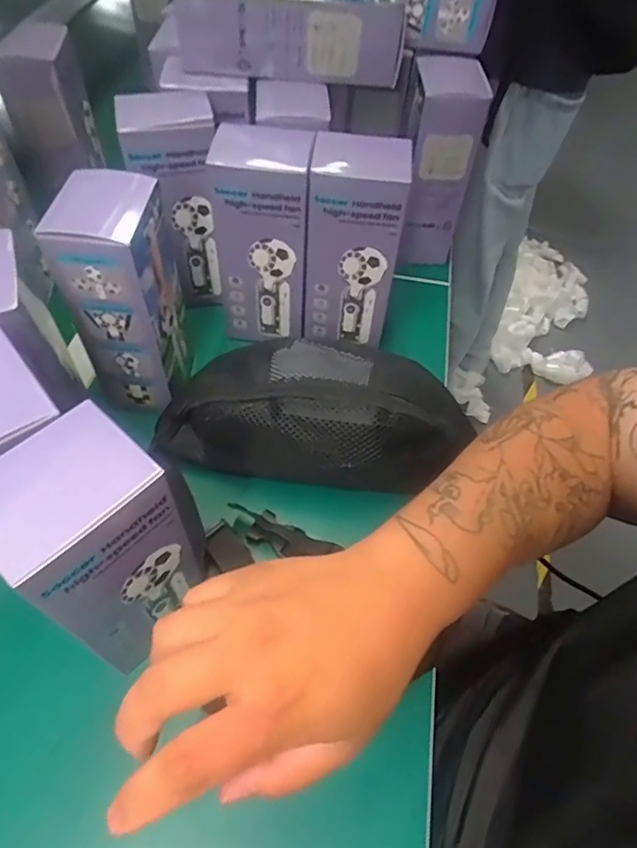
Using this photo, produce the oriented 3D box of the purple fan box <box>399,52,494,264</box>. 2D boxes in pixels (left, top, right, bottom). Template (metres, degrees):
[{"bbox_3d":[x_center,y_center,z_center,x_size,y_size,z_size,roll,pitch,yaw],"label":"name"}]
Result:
[{"bbox_3d":[0.126,-0.282,0.587,0.068,0.186,0.083,-6,55,-9],"label":"purple fan box"}]

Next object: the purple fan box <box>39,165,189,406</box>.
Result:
[{"bbox_3d":[-0.156,-0.103,0.447,0.075,0.174,0.091,4,54,-1],"label":"purple fan box"}]

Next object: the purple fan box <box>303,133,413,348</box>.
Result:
[{"bbox_3d":[0.032,-0.164,0.502,0.084,0.183,0.066,8,54,1],"label":"purple fan box"}]

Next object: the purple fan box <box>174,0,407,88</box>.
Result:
[{"bbox_3d":[-0.024,-0.364,0.488,0.196,0.065,0.083,4,54,-2],"label":"purple fan box"}]

